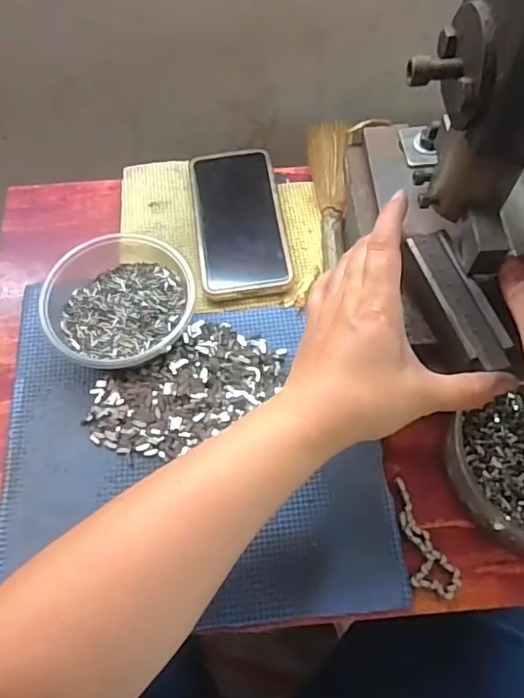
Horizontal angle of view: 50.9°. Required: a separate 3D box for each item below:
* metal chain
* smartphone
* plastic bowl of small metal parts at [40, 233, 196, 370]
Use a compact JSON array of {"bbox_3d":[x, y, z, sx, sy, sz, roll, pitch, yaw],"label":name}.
[{"bbox_3d":[0.111,0.127,0.374,0.031,0.006,0.077,-7,64,-3],"label":"metal chain"},{"bbox_3d":[-0.021,-0.115,0.484,0.075,0.010,0.150,-7,64,-3],"label":"smartphone"},{"bbox_3d":[-0.111,-0.037,0.424,0.114,0.037,0.108,0,64,1],"label":"plastic bowl of small metal parts"}]

